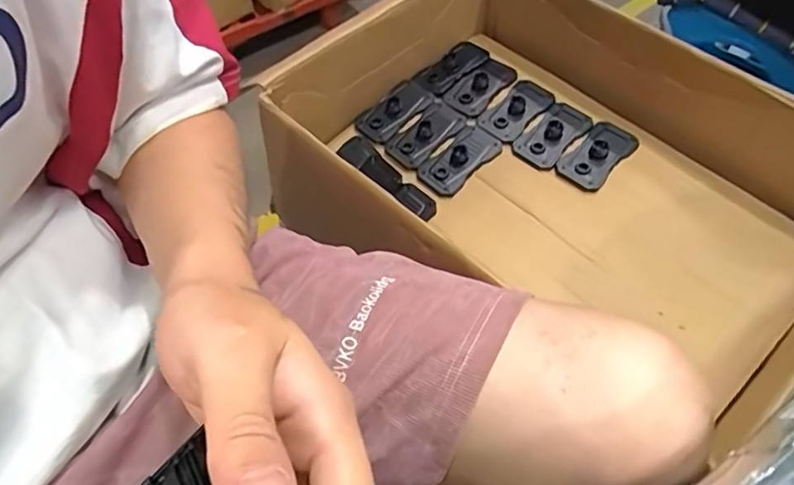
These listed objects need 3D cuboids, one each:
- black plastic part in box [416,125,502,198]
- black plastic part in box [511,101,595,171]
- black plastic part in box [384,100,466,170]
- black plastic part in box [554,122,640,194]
[{"bbox_3d":[0.079,-0.111,0.708,0.110,0.018,0.060,-39,62,-20],"label":"black plastic part in box"},{"bbox_3d":[0.201,-0.144,0.714,0.063,0.024,0.107,34,65,23],"label":"black plastic part in box"},{"bbox_3d":[0.037,-0.143,0.739,0.059,0.024,0.114,32,64,22],"label":"black plastic part in box"},{"bbox_3d":[0.253,-0.113,0.695,0.058,0.023,0.108,39,67,25],"label":"black plastic part in box"}]

